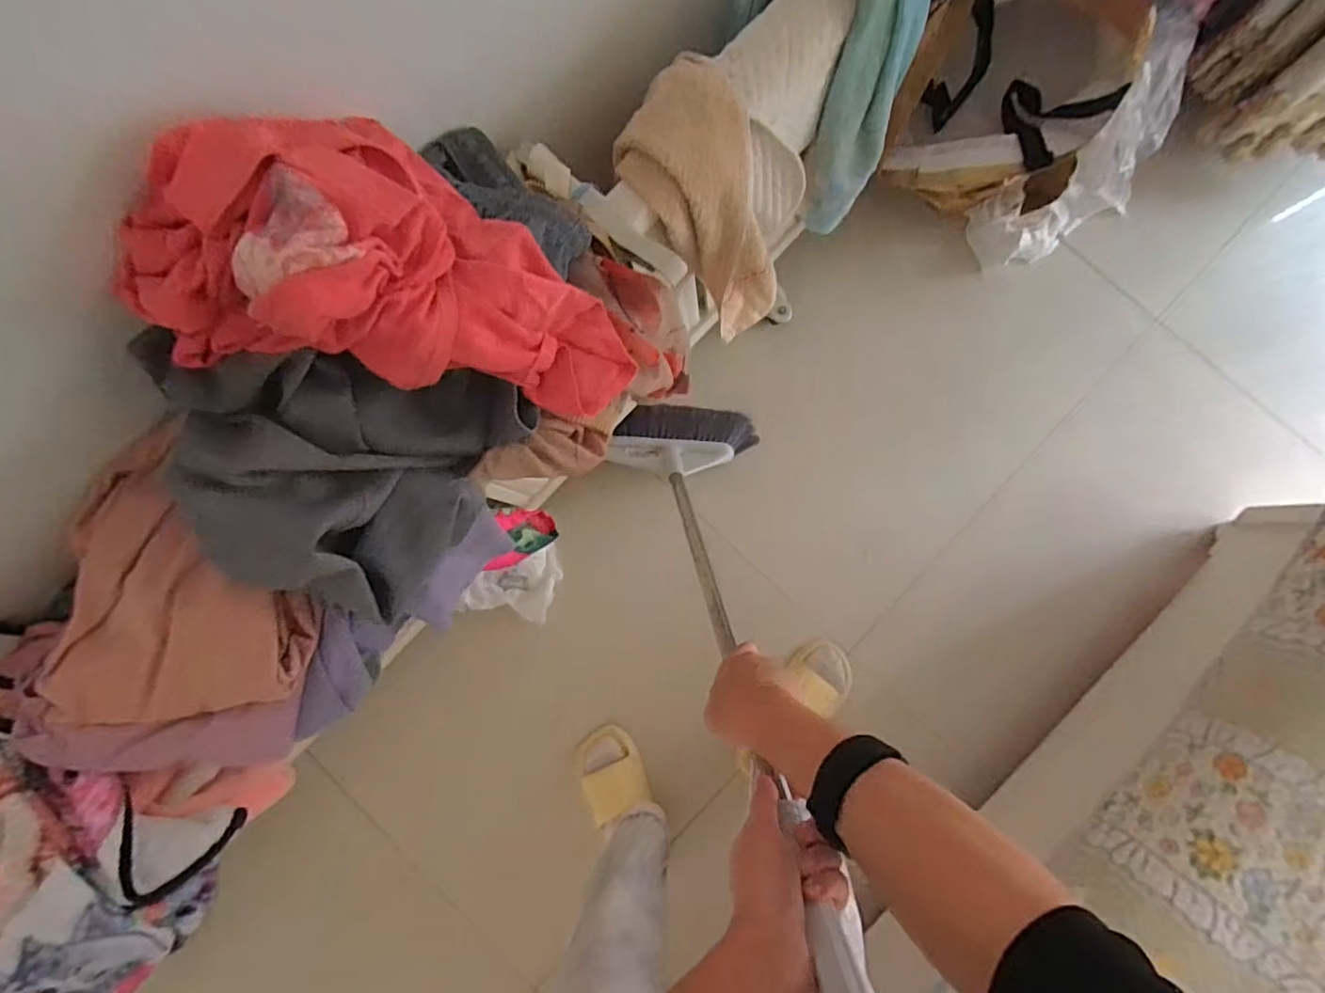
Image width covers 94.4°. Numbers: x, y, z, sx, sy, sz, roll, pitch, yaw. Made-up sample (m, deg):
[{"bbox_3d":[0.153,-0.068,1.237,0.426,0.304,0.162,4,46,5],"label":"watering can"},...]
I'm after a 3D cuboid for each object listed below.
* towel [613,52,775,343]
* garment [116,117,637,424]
[{"bbox_3d":[0.058,-0.299,0.698,0.126,0.325,0.095,-44,63,0],"label":"towel"},{"bbox_3d":[-0.176,-0.172,0.457,0.344,0.113,0.193,11,86,-32],"label":"garment"}]

